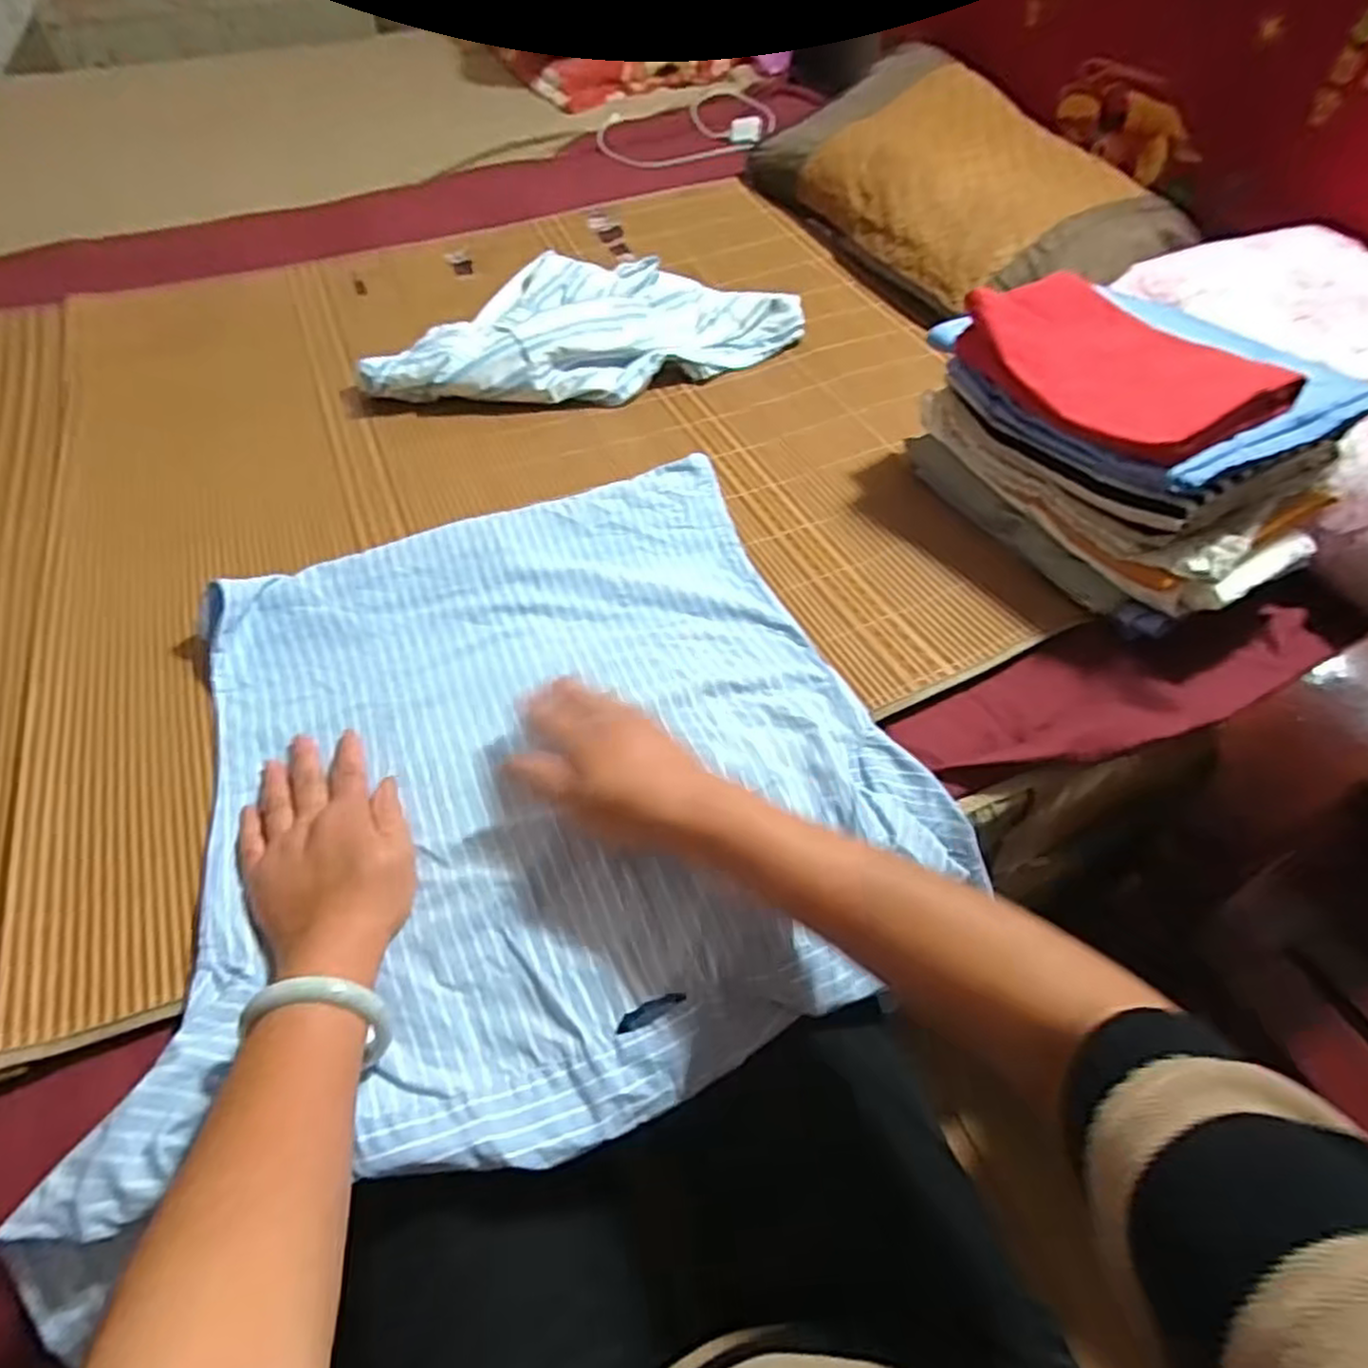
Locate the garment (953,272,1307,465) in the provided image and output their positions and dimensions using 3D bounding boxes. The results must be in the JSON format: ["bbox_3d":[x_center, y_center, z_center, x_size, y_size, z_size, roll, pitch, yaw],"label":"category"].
[{"bbox_3d":[0.350,-0.263,0.608,0.149,0.049,0.233,-22,56,-17],"label":"garment"}]

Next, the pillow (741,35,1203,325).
[{"bbox_3d":[0.389,-0.713,1.062,0.334,0.157,0.593,-23,56,-17],"label":"pillow"}]

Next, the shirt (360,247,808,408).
[{"bbox_3d":[-0.117,-0.467,0.915,0.497,0.062,0.309,-8,53,-7],"label":"shirt"}]

